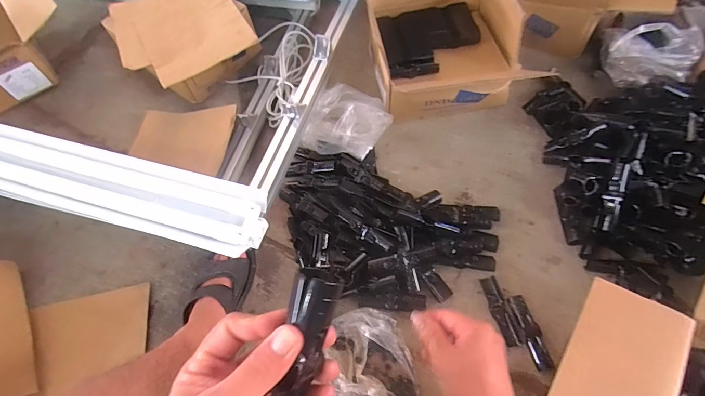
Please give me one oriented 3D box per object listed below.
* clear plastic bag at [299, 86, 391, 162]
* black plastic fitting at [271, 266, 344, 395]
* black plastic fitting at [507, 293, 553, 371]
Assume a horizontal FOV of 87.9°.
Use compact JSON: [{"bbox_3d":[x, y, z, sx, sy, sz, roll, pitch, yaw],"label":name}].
[{"bbox_3d":[0.004,-0.184,0.847,0.171,0.075,0.205,23,65,16],"label":"clear plastic bag"},{"bbox_3d":[-0.038,0.115,0.253,0.029,0.024,0.134,16,91,12],"label":"black plastic fitting"},{"bbox_3d":[0.319,0.238,0.655,0.032,0.018,0.130,-11,60,-2],"label":"black plastic fitting"}]

